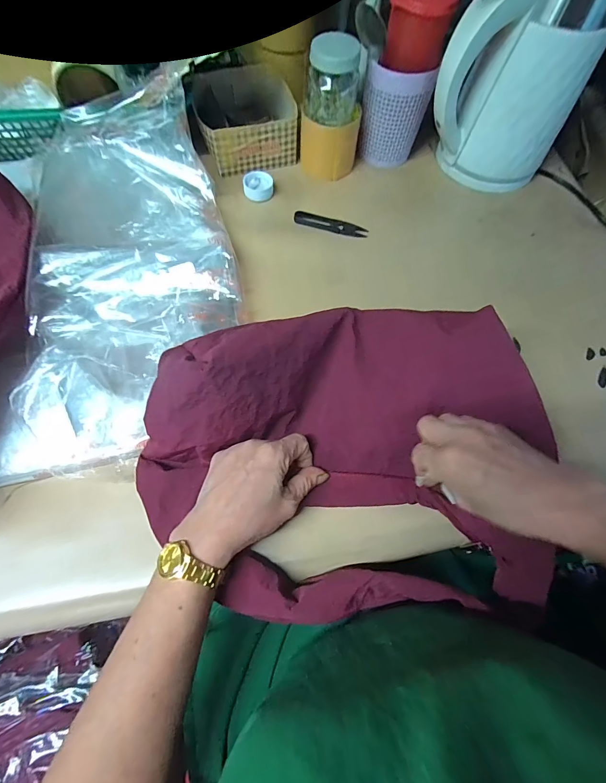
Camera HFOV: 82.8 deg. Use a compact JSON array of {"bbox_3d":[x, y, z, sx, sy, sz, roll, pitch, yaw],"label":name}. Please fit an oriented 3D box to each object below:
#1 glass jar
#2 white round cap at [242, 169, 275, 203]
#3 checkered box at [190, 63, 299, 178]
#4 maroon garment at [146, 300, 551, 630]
[{"bbox_3d":[0.037,-0.395,0.437,0.060,0.069,0.060,-37,74,-15],"label":"glass jar"},{"bbox_3d":[-0.064,-0.294,0.491,0.043,0.013,0.045,1,68,-2],"label":"white round cap"},{"bbox_3d":[-0.085,-0.406,0.513,0.131,0.057,0.146,-14,70,-8],"label":"checkered box"},{"bbox_3d":[0.043,0.060,0.299,0.356,0.112,0.286,-18,70,-9],"label":"maroon garment"}]

